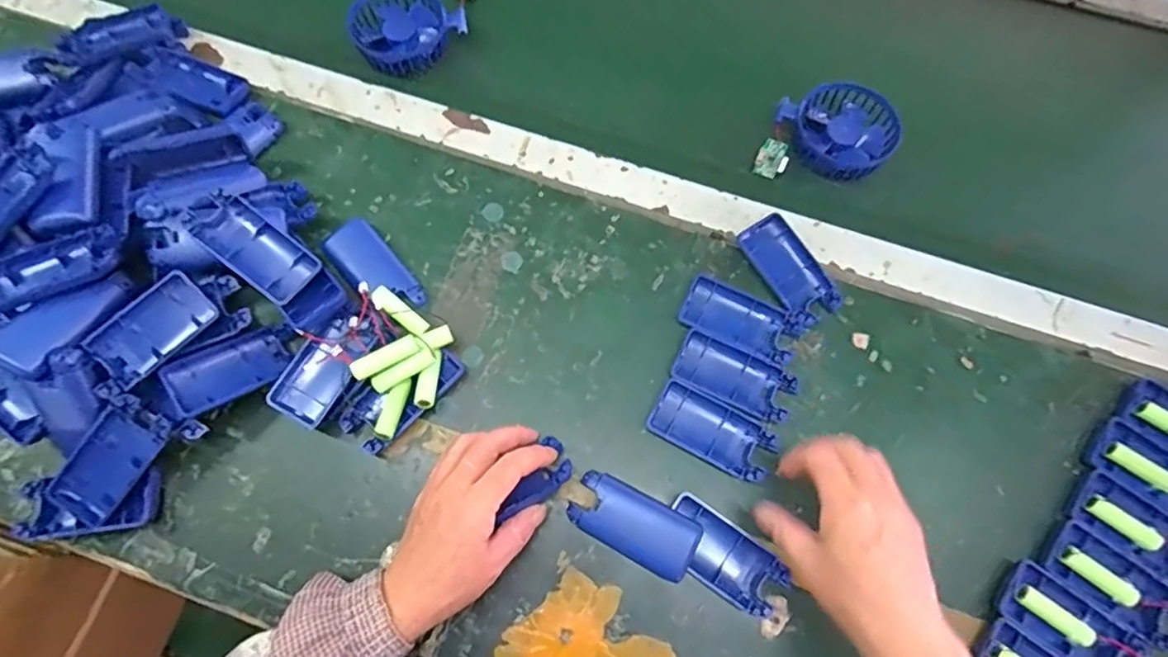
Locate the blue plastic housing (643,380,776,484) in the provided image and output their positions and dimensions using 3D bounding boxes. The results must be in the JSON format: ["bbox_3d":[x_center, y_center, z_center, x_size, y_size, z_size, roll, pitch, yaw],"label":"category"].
[{"bbox_3d":[0.099,0.079,0.460,0.092,0.012,0.045,28,72,8],"label":"blue plastic housing"}]

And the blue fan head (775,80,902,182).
[{"bbox_3d":[0.235,-0.179,0.542,0.094,0.020,0.094,0,71,-1],"label":"blue fan head"}]

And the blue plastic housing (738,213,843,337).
[{"bbox_3d":[0.169,-0.046,0.498,0.049,0.015,0.096,-27,73,-10],"label":"blue plastic housing"}]

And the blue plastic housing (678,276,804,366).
[{"bbox_3d":[0.127,-0.006,0.486,0.092,0.011,0.043,24,72,7],"label":"blue plastic housing"}]

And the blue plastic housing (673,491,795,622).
[{"bbox_3d":[0.099,0.164,0.432,0.092,0.016,0.046,38,74,11],"label":"blue plastic housing"}]

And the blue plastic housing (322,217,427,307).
[{"bbox_3d":[-0.173,-0.047,0.496,0.042,0.022,0.092,-41,76,-14],"label":"blue plastic housing"}]

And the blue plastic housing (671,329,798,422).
[{"bbox_3d":[0.118,0.038,0.473,0.091,0.011,0.044,26,72,8],"label":"blue plastic housing"}]

